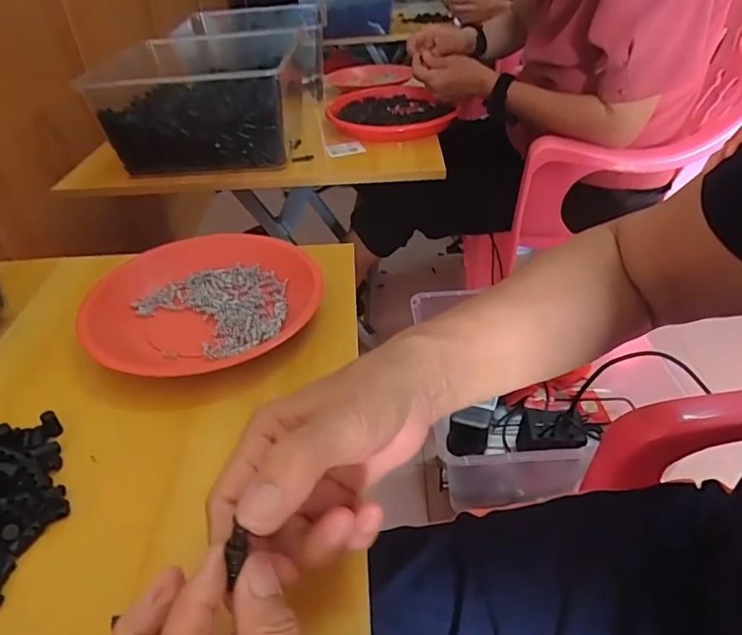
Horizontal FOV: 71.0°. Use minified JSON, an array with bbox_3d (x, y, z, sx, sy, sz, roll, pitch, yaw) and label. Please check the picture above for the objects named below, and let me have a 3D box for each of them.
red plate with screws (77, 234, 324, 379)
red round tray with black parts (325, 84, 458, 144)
[{"bbox_3d":[-0.135,-0.015,0.440,0.178,0.036,0.182,-3,39,2],"label":"red plate with screws"},{"bbox_3d":[0.038,-0.377,0.955,0.225,0.034,0.248,-6,39,-2],"label":"red round tray with black parts"}]

